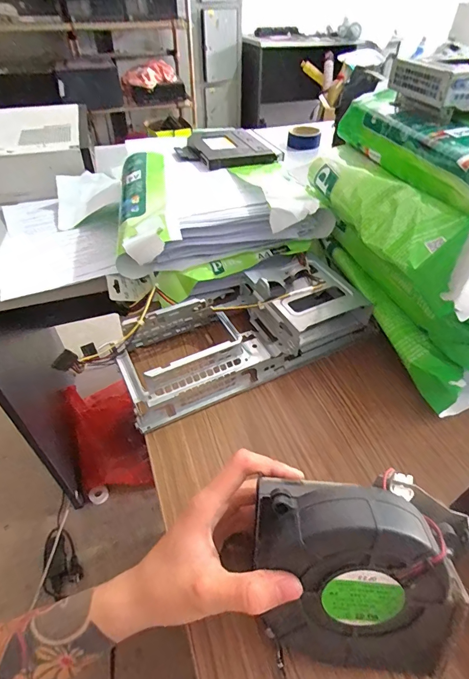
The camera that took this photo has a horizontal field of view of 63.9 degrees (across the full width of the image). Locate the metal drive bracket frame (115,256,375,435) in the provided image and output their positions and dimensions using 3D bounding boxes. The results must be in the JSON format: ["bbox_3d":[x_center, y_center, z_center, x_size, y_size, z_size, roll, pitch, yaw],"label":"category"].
[{"bbox_3d":[0.005,-0.014,0.448,0.282,0.068,0.127,-21,48,-18],"label":"metal drive bracket frame"}]

